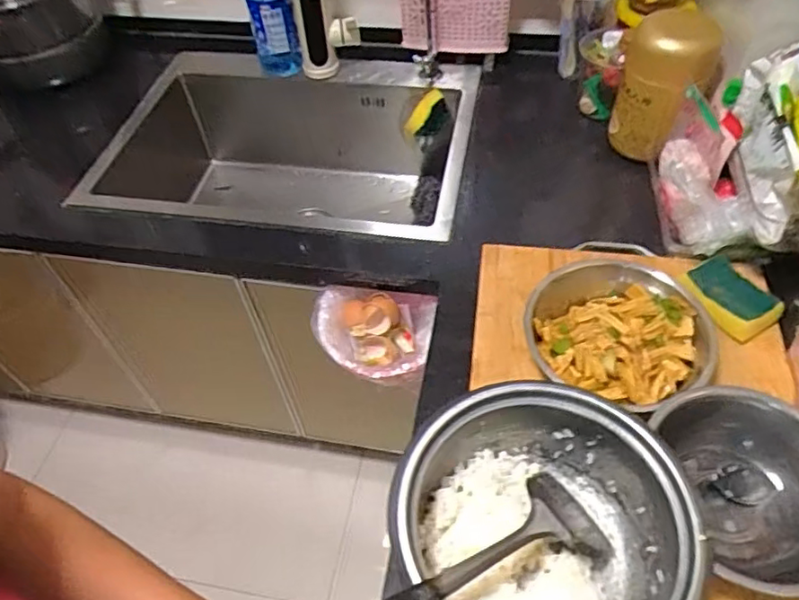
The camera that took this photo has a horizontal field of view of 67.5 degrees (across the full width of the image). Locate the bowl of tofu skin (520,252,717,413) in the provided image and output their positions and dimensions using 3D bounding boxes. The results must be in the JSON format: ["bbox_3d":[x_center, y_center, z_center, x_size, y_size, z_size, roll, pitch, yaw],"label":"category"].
[{"bbox_3d":[0.237,0.037,0.654,0.185,0.060,0.182,-2,51,3],"label":"bowl of tofu skin"}]

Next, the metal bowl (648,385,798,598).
[{"bbox_3d":[0.321,0.171,0.536,0.140,0.082,0.178,1,51,6],"label":"metal bowl"}]

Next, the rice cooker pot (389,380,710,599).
[{"bbox_3d":[0.120,0.197,0.493,0.200,0.114,0.221,-13,51,-6],"label":"rice cooker pot"}]

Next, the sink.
[{"bbox_3d":[-0.204,-0.222,1.087,0.666,0.248,0.429,7,52,11],"label":"sink"}]

